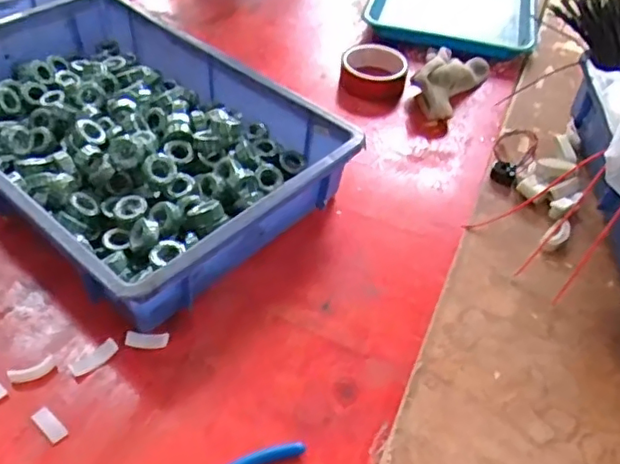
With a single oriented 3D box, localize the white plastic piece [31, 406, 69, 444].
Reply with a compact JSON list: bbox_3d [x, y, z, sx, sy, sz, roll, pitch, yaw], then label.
[{"bbox_3d":[-0.192,0.141,0.435,0.031,0.004,0.014,37,54,26],"label":"white plastic piece"}]

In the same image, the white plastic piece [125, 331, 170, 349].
[{"bbox_3d":[-0.136,0.090,0.492,0.035,0.005,0.013,3,47,-3],"label":"white plastic piece"}]

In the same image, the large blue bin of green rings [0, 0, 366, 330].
[{"bbox_3d":[-0.199,-0.103,0.616,0.423,0.080,0.277,34,53,24],"label":"large blue bin of green rings"}]

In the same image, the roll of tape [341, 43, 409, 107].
[{"bbox_3d":[0.084,-0.207,0.773,0.084,0.037,0.090,3,47,-3],"label":"roll of tape"}]

